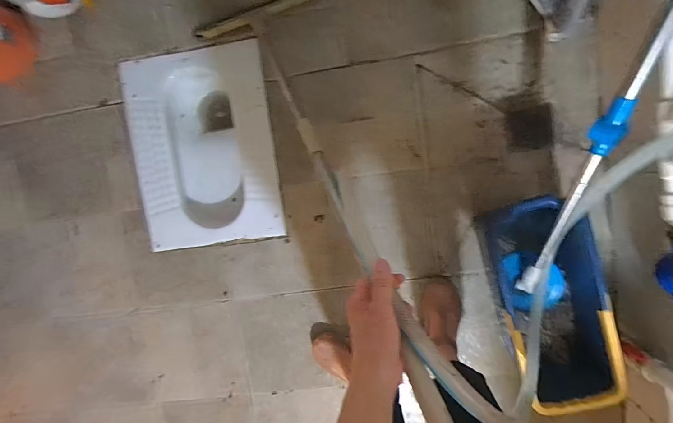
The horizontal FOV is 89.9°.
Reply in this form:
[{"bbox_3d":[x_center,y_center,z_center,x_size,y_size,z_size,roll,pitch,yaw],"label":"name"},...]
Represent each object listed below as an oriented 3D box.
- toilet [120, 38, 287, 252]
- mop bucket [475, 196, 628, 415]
[{"bbox_3d":[-0.371,-0.179,1.014,0.405,0.194,0.535,-8,96,6],"label":"toilet"},{"bbox_3d":[0.474,0.214,0.764,0.212,0.192,0.470,-18,95,7],"label":"mop bucket"}]

